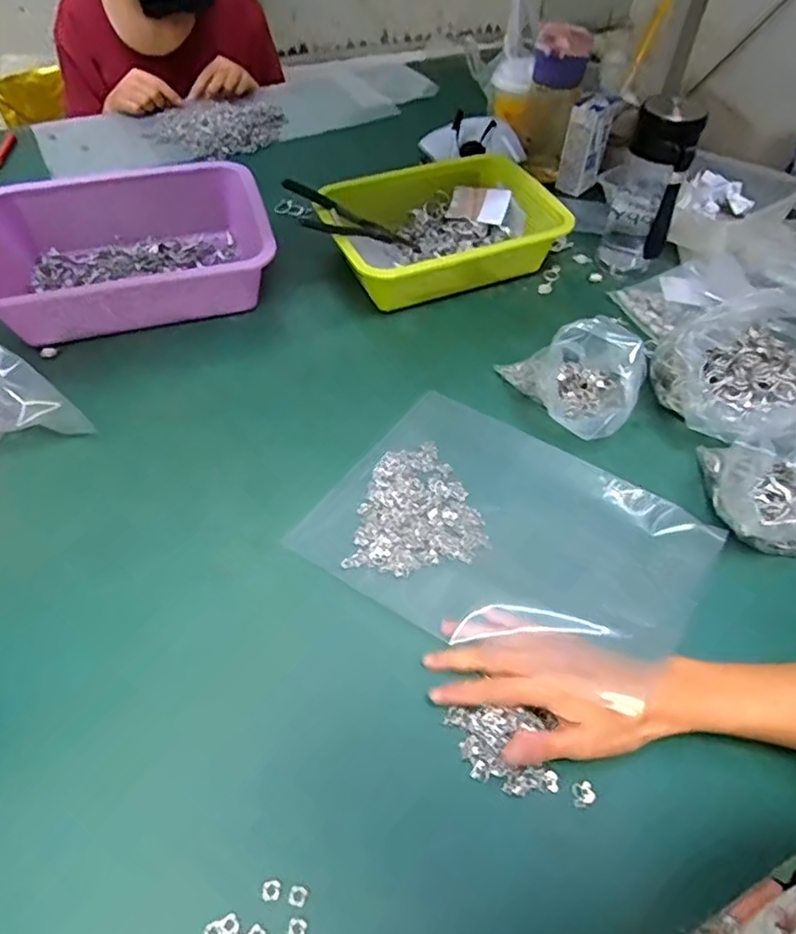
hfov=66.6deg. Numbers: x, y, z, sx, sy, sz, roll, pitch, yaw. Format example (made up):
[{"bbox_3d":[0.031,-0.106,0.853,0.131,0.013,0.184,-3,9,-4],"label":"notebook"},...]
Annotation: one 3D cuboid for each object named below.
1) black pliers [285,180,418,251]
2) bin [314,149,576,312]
[{"bbox_3d":[-0.050,-0.280,0.703,0.172,0.023,0.054,15,49,-25],"label":"black pliers"},{"bbox_3d":[0.047,-0.287,0.734,0.269,0.070,0.175,-17,55,-16],"label":"bin"}]

